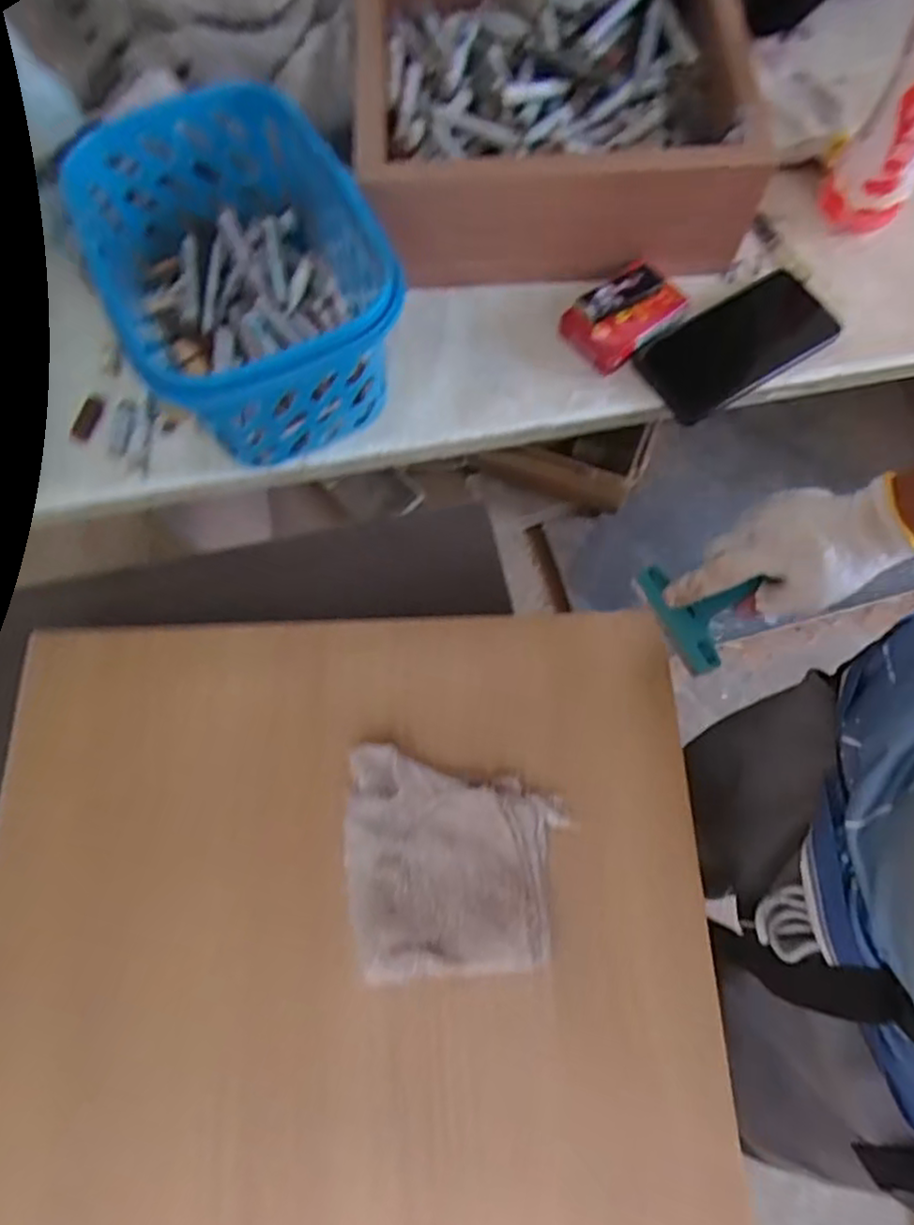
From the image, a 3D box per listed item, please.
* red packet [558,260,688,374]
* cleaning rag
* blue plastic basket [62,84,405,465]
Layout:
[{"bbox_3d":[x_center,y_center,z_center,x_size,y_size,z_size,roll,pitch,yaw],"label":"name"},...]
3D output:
[{"bbox_3d":[0.132,-0.237,0.537,0.088,0.029,0.060,-39,76,-11],"label":"red packet"},{"bbox_3d":[-0.002,0.192,0.535,0.165,0.031,0.161,-1,72,1],"label":"cleaning rag"},{"bbox_3d":[-0.150,-0.234,0.490,0.174,0.112,0.243,-27,74,-7],"label":"blue plastic basket"}]

